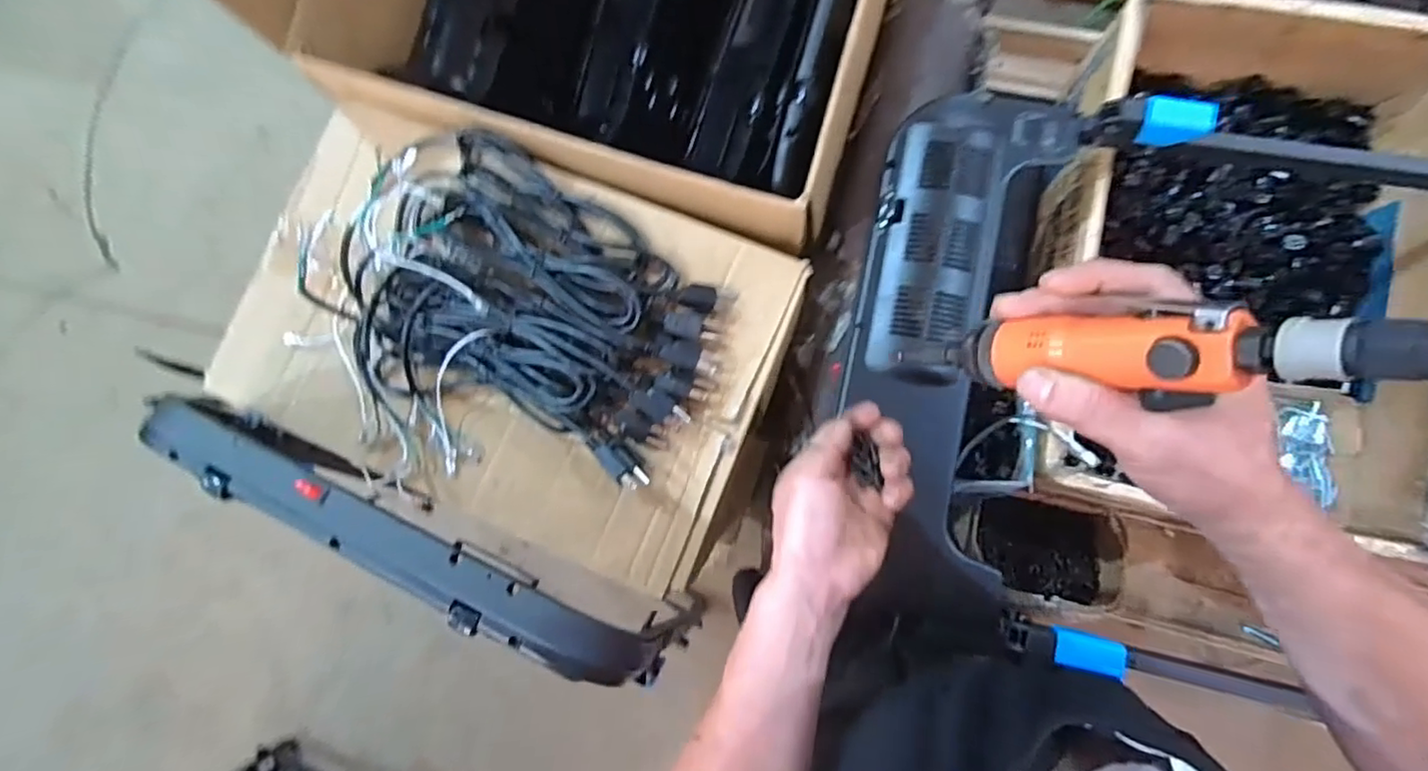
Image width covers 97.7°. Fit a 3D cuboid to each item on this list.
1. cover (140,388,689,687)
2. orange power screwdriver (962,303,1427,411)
[{"bbox_3d":[-0.251,0.120,0.514,0.461,0.095,0.062,25,87,9],"label":"cover"},{"bbox_3d":[0.215,-0.015,0.304,0.035,0.210,0.038,16,84,-32],"label":"orange power screwdriver"}]

